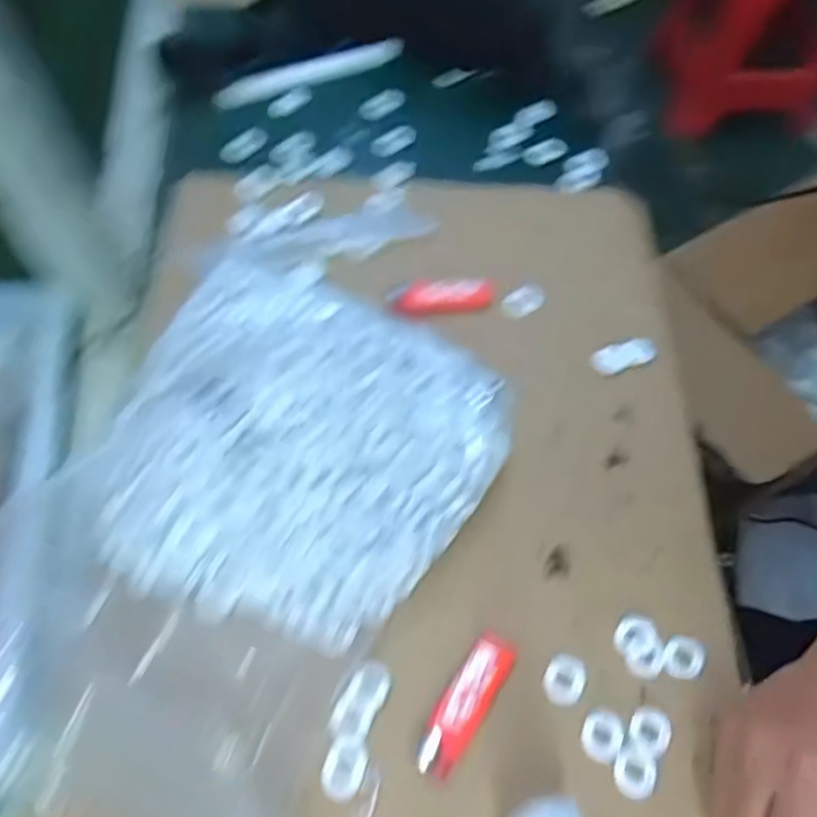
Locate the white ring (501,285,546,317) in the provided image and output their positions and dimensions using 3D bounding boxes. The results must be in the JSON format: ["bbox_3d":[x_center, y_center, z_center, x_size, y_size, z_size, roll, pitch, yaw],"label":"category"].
[{"bbox_3d":[0.092,-0.087,0.535,0.037,0.004,0.022,-28,66,-15],"label":"white ring"}]

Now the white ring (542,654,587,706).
[{"bbox_3d":[0.096,0.166,0.413,0.025,0.009,0.029,24,64,11],"label":"white ring"}]

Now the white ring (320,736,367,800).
[{"bbox_3d":[-0.036,0.203,0.379,0.023,0.005,0.030,22,63,10],"label":"white ring"}]

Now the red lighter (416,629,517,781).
[{"bbox_3d":[0.034,0.172,0.395,0.025,0.012,0.085,31,65,14],"label":"red lighter"}]

